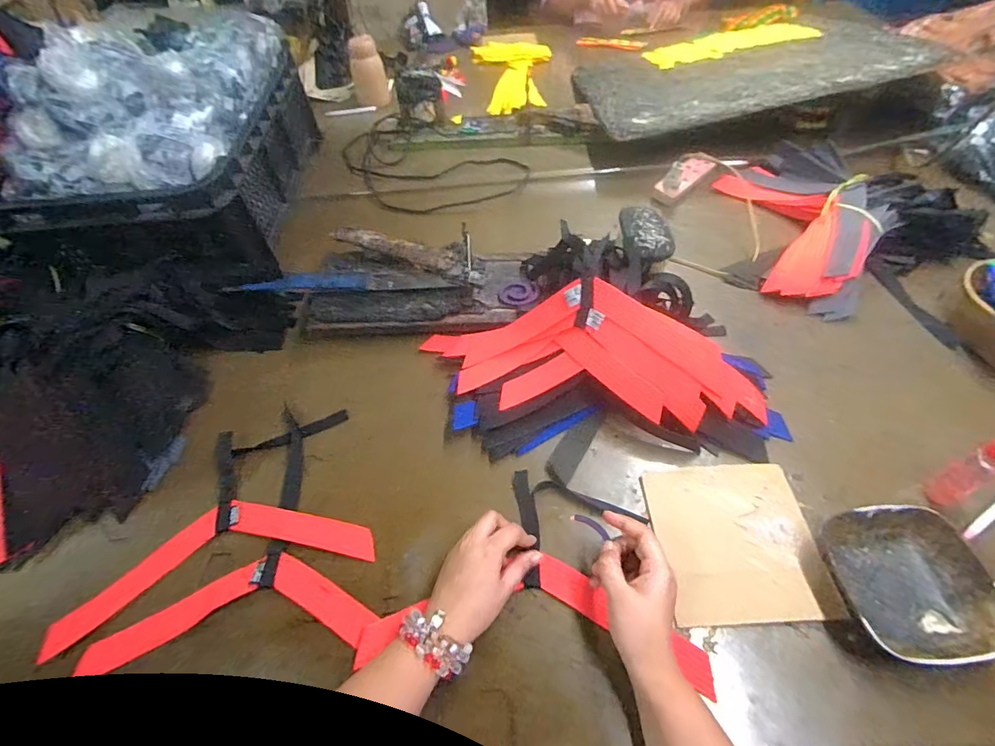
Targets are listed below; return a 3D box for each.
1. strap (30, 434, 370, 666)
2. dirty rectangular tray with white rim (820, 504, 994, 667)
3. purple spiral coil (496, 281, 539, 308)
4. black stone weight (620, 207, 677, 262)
[{"bbox_3d":[-0.314,0.161,0.530,0.317,0.016,0.193,-16,53,-8],"label":"strap"},{"bbox_3d":[0.377,0.194,0.428,0.125,0.041,0.131,-9,53,-3],"label":"dirty rectangular tray with white rim"},{"bbox_3d":[0.031,-0.115,0.672,0.056,0.004,0.051,-2,53,3],"label":"purple spiral coil"},{"bbox_3d":[0.192,-0.183,0.598,0.058,0.018,0.105,-4,53,2],"label":"black stone weight"}]

